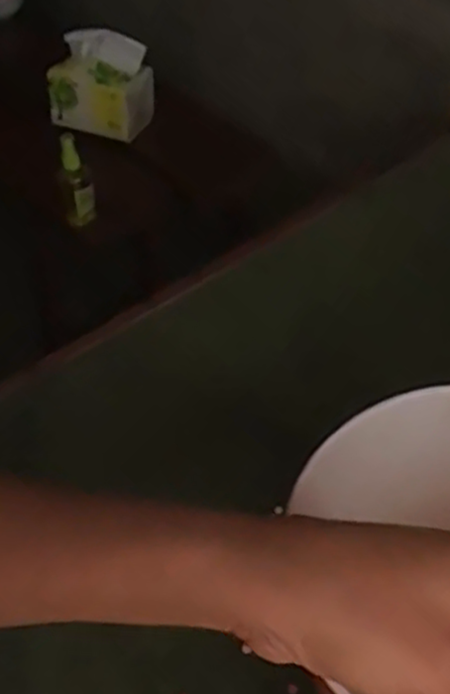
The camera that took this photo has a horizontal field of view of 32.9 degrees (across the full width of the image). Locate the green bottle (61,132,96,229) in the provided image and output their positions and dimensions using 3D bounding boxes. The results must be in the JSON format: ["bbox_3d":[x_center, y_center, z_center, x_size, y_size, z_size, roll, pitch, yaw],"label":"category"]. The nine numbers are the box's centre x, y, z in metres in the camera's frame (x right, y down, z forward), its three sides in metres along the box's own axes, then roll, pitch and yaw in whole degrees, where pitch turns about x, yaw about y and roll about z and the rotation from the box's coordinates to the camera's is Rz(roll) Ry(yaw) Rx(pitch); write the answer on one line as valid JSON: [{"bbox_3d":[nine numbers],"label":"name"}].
[{"bbox_3d":[-0.190,-0.210,0.981,0.039,0.131,0.039,-9,47,-7],"label":"green bottle"}]

